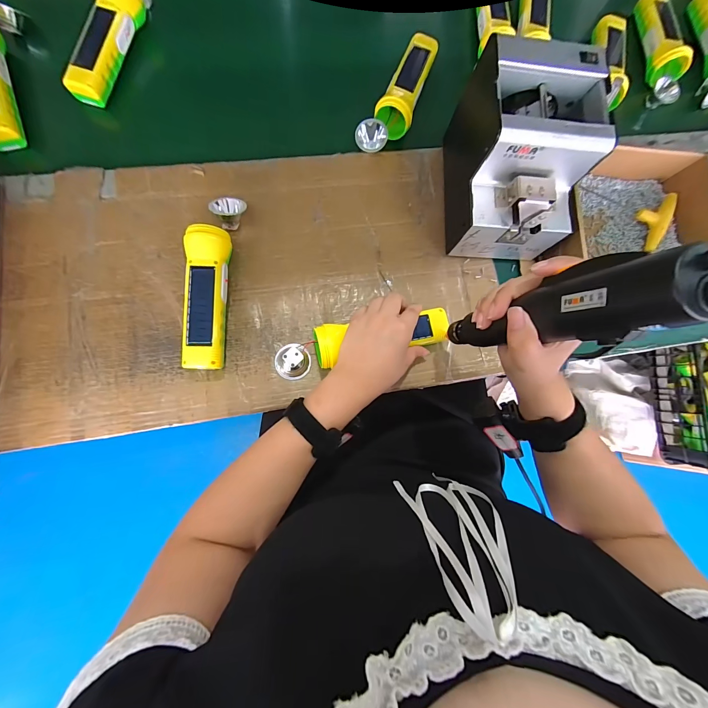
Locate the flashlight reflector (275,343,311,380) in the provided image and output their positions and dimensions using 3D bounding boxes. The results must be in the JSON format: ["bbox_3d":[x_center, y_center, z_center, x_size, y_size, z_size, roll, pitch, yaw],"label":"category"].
[{"bbox_3d":[-0.075,0.009,0.387,0.043,0.027,0.042,1,82,-6],"label":"flashlight reflector"}]

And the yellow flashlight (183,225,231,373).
[{"bbox_3d":[-0.174,-0.064,0.377,0.045,0.047,0.162,3,82,-6],"label":"yellow flashlight"}]

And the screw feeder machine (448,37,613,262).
[{"bbox_3d":[0.197,-0.229,0.388,0.122,0.144,0.178,3,82,-6],"label":"screw feeder machine"}]

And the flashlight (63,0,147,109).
[{"bbox_3d":[-0.335,-0.419,0.424,0.049,0.040,0.170,16,81,-4],"label":"flashlight"}]

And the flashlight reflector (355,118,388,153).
[{"bbox_3d":[0.024,-0.304,0.445,0.043,0.038,0.016,3,43,-6],"label":"flashlight reflector"}]

